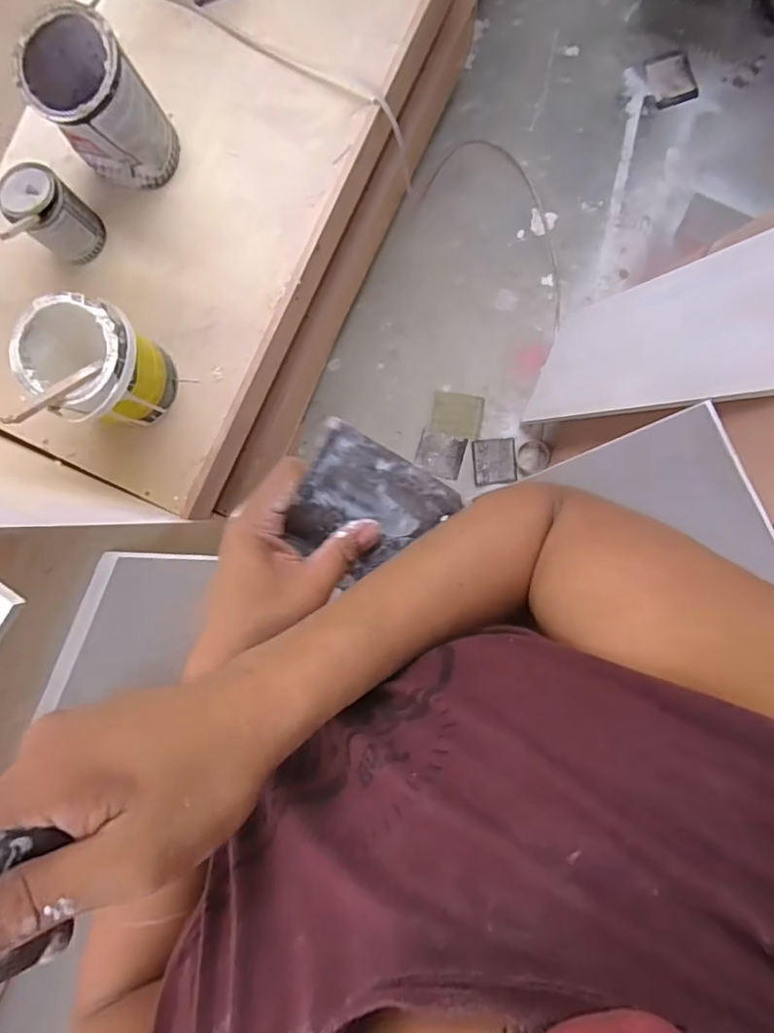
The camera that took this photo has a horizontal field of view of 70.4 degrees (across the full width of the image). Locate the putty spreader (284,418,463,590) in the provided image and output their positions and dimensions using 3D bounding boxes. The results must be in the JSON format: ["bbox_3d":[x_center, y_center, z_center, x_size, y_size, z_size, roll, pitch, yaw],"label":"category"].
[{"bbox_3d":[-0.014,-0.003,0.353,0.099,0.008,0.085,29,111,-25],"label":"putty spreader"}]

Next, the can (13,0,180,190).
[{"bbox_3d":[-0.459,-0.664,0.899,0.163,0.196,0.156,0,90,2],"label":"can"}]

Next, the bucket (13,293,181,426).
[{"bbox_3d":[-0.460,-0.241,0.910,0.176,0.214,0.171,0,90,2],"label":"bucket"}]

